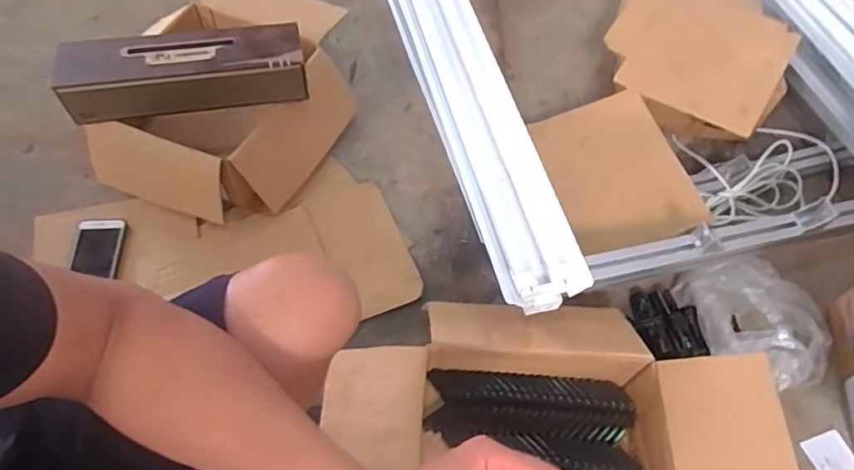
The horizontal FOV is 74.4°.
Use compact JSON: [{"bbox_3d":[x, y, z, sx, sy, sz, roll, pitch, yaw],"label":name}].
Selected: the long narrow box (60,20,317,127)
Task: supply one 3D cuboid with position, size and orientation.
[{"bbox_3d":[-0.410,-0.278,0.949,0.407,0.088,0.117,-4,58,-6],"label":"long narrow box"}]

